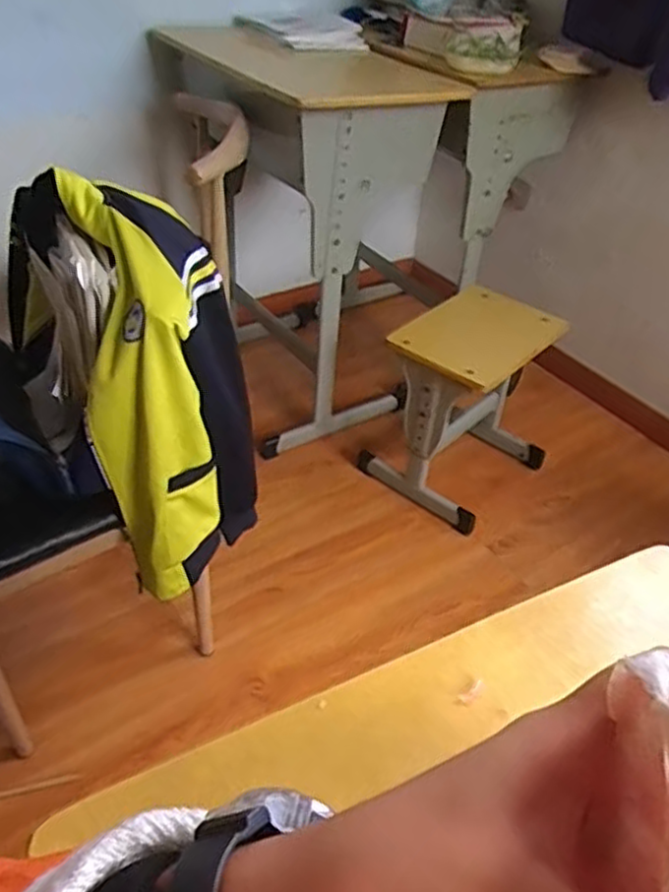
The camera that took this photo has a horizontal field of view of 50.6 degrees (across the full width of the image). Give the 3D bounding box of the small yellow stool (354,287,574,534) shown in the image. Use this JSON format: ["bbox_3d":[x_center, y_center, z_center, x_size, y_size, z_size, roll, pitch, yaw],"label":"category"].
[{"bbox_3d":[0.286,-0.095,1.529,0.351,0.362,0.269,-28,50,-32],"label":"small yellow stool"}]

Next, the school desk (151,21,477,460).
[{"bbox_3d":[-0.084,-0.490,1.642,0.440,0.778,0.567,-21,47,-26],"label":"school desk"}]

